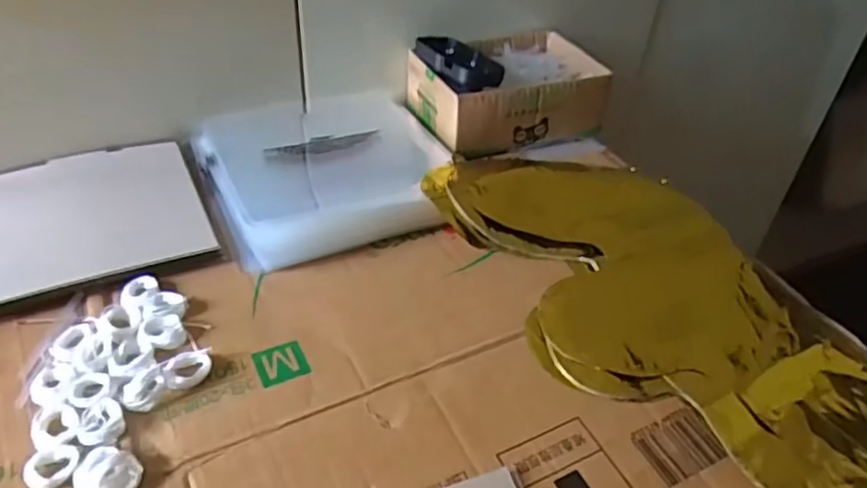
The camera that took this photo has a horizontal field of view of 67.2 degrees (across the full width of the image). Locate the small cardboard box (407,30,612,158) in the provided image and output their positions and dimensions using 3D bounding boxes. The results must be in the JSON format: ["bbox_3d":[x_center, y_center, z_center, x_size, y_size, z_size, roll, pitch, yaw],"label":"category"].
[{"bbox_3d":[0.081,-0.171,0.715,0.196,0.062,0.148,-18,45,-24],"label":"small cardboard box"}]

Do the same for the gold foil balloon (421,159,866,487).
[{"bbox_3d":[0.177,0.044,0.500,0.216,0.023,0.445,-15,44,-22],"label":"gold foil balloon"}]

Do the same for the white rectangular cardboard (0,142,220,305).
[{"bbox_3d":[-0.302,-0.024,0.554,0.193,0.025,0.179,-17,45,-23],"label":"white rectangular cardboard"}]

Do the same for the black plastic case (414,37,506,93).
[{"bbox_3d":[0.025,-0.184,0.655,0.056,0.022,0.104,-19,46,-25],"label":"black plastic case"}]

